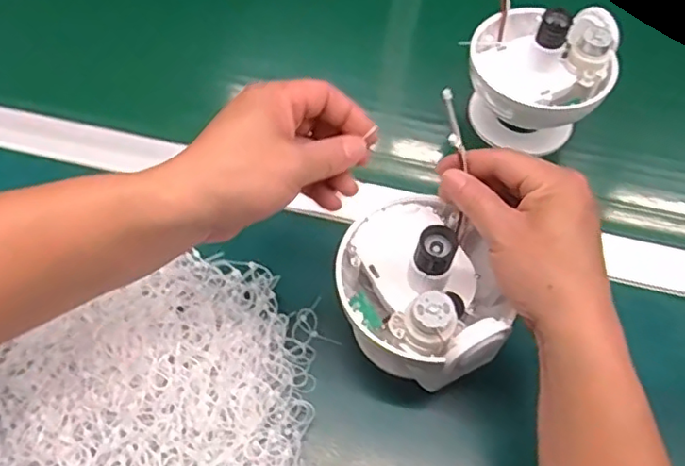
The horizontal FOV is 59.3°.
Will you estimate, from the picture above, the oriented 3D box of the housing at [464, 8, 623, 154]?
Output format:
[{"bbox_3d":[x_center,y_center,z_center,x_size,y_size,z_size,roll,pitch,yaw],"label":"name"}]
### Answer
[{"bbox_3d":[0.164,-0.132,0.514,0.117,0.100,0.118,19,61,9],"label":"housing"}]

